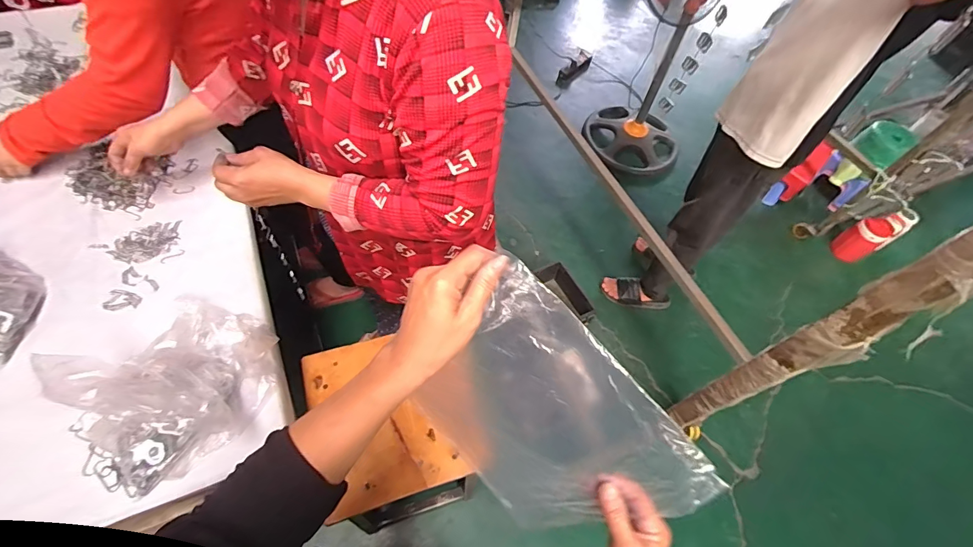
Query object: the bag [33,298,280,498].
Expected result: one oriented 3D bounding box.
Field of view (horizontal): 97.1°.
[{"bbox_3d":[-0.406,0.144,0.555,0.194,0.147,0.246,26,60,12],"label":"bag"}]

